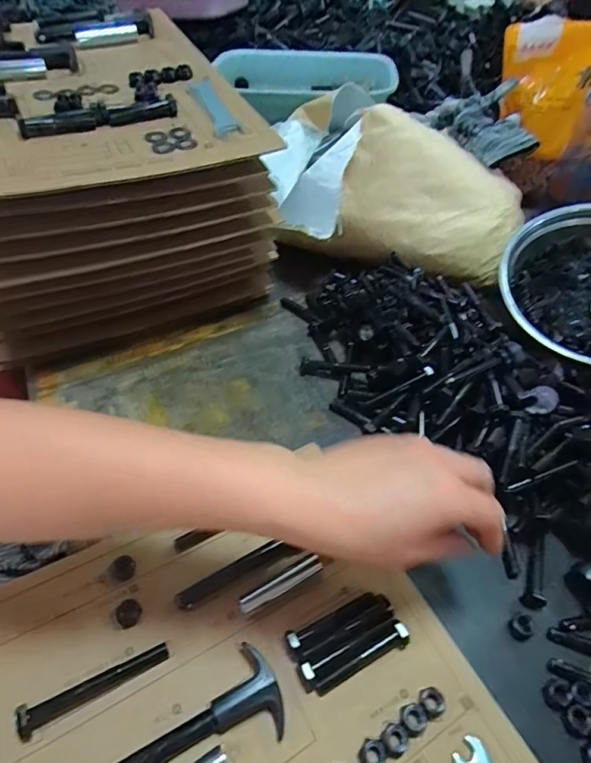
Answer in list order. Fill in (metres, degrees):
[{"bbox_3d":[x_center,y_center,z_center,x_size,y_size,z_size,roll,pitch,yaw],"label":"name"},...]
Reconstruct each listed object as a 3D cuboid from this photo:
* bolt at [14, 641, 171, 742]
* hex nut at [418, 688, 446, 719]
[{"bbox_3d":[-0.127,0.192,0.301,0.089,0.013,0.015,-23,59,-22],"label":"bolt"},{"bbox_3d":[0.090,0.211,0.311,0.017,0.007,0.016,-15,56,-18],"label":"hex nut"}]

